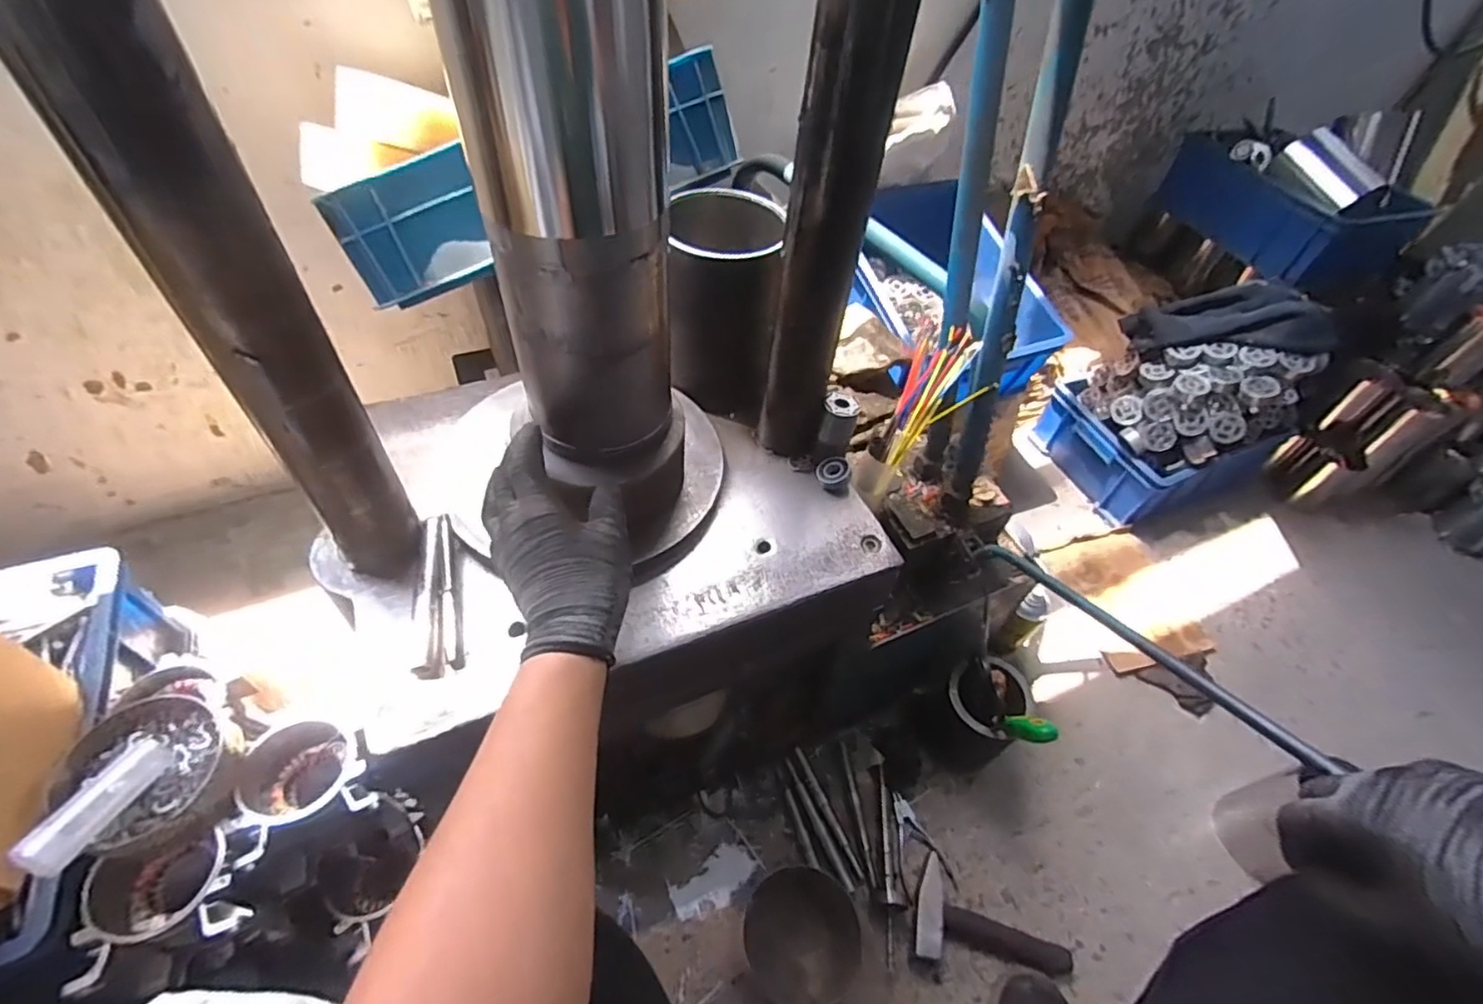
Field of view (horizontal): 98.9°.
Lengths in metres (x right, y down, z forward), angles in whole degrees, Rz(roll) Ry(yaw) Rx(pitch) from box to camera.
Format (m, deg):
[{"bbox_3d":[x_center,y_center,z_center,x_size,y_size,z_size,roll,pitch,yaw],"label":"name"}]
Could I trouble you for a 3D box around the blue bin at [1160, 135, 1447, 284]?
[{"bbox_3d":[1.078,-0.598,1.285,0.181,0.170,0.432,-13,53,-16],"label":"blue bin"}]

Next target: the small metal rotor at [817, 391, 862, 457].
[{"bbox_3d":[0.094,-0.071,0.640,0.034,0.078,0.035,15,50,6],"label":"small metal rotor"}]

